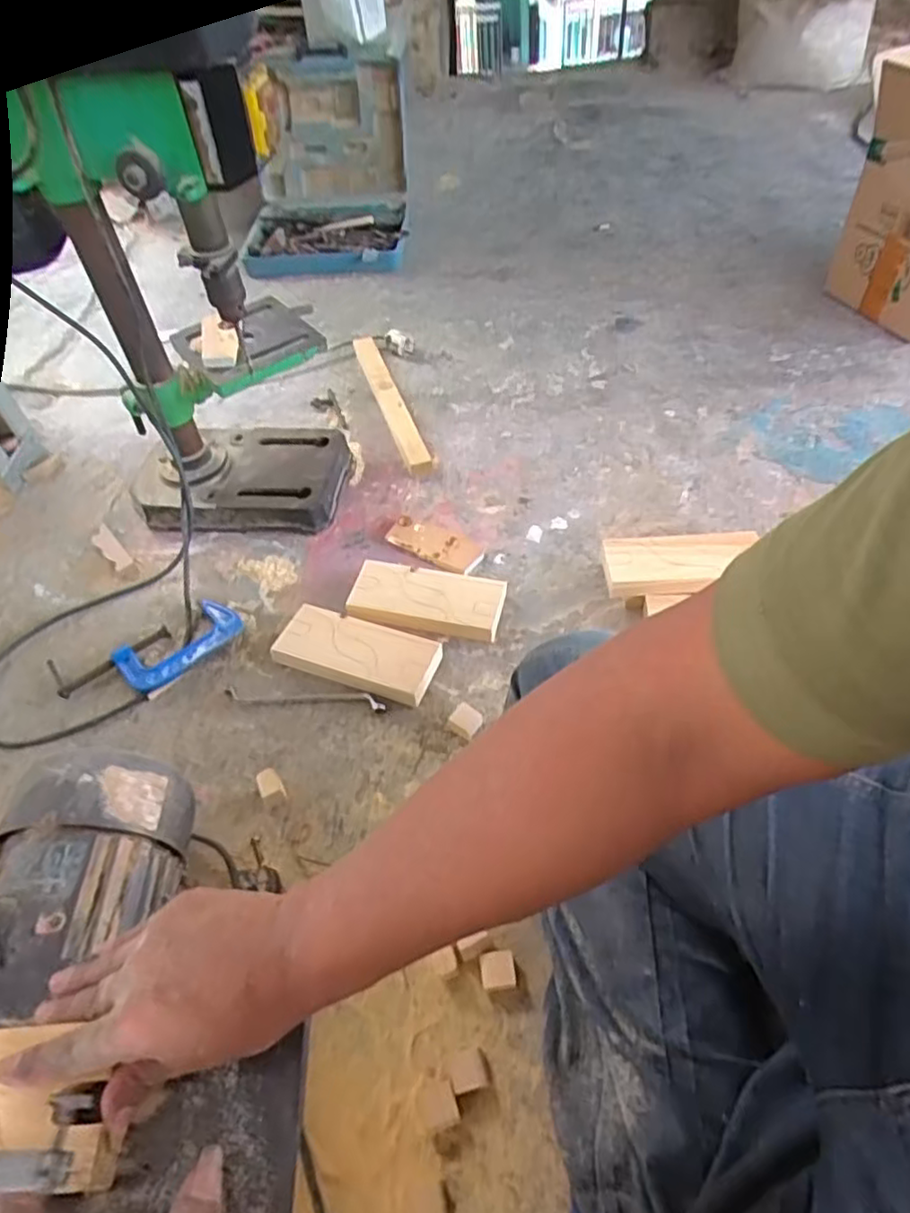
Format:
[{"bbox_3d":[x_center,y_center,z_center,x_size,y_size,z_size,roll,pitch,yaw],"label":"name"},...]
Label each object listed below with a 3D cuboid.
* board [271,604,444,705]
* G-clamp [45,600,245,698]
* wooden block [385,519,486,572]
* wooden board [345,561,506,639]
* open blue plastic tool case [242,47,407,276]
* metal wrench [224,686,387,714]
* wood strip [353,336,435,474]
[{"bbox_3d":[-0.107,0.052,0.773,0.180,0.032,0.081,13,52,14],"label":"board"},{"bbox_3d":[-0.353,0.056,0.793,0.213,0.021,0.093,-24,52,-16],"label":"G-clamp"},{"bbox_3d":[-0.027,-0.082,0.888,0.124,0.009,0.052,22,55,21],"label":"wooden block"},{"bbox_3d":[-0.033,-0.008,0.816,0.180,0.025,0.087,10,51,12],"label":"wooden board"},{"bbox_3d":[-0.299,-1.022,1.558,0.353,0.270,0.632,-4,50,1],"label":"open blue plastic tool case"},{"bbox_3d":[-0.165,0.100,0.751,0.182,0.007,0.021,4,50,7],"label":"metal wrench"},{"bbox_3d":[-0.106,-0.337,1.095,0.039,0.023,0.392,-15,50,-9],"label":"wood strip"}]

